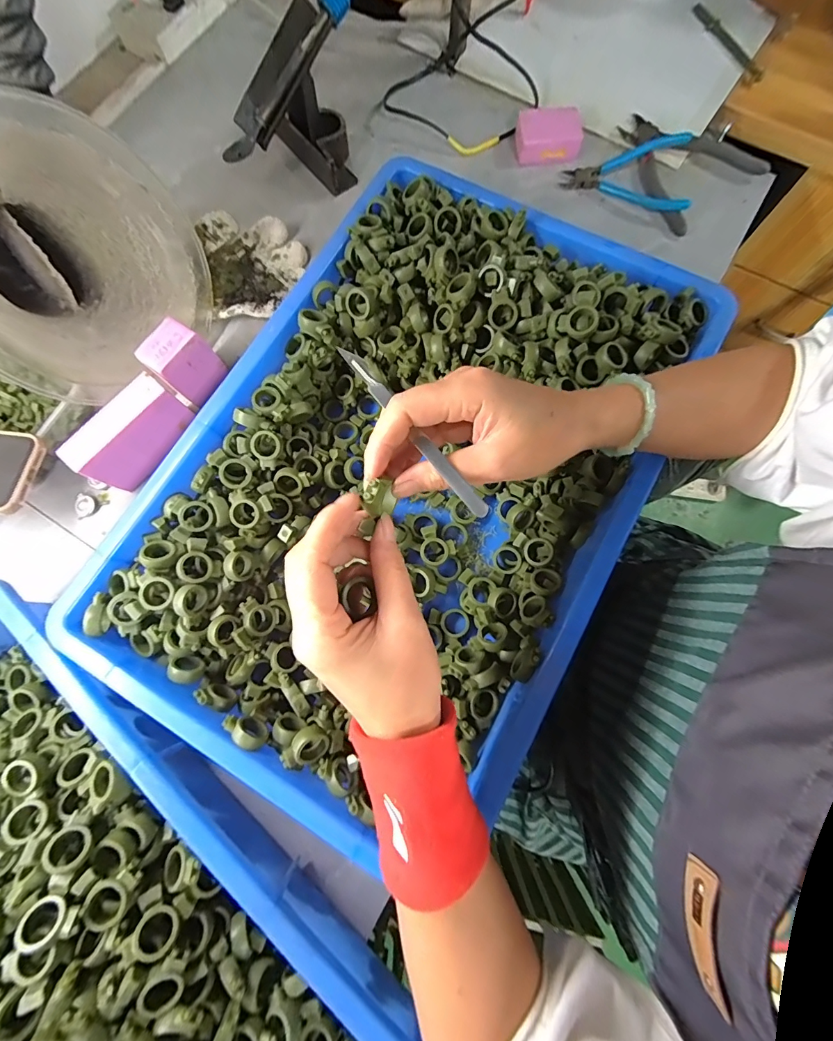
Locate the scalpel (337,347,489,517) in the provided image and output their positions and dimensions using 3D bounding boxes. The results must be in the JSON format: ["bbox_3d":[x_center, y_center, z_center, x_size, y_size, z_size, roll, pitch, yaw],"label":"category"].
[{"bbox_3d":[-0.003,-0.055,0.237,0.010,0.005,0.134,-39,81,-8],"label":"scalpel"}]

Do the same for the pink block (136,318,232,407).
[{"bbox_3d":[-0.240,-0.163,0.411,0.041,0.064,0.055,37,80,8],"label":"pink block"}]

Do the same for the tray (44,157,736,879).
[{"bbox_3d":[-0.001,-0.050,0.366,0.379,0.081,0.559,29,79,7],"label":"tray"}]

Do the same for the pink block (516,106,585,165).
[{"bbox_3d":[0.169,-0.488,0.503,0.080,0.031,0.061,1,77,1],"label":"pink block"}]

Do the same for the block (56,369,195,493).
[{"bbox_3d":[-0.282,-0.086,0.397,0.034,0.064,0.107,40,80,9],"label":"block"}]

